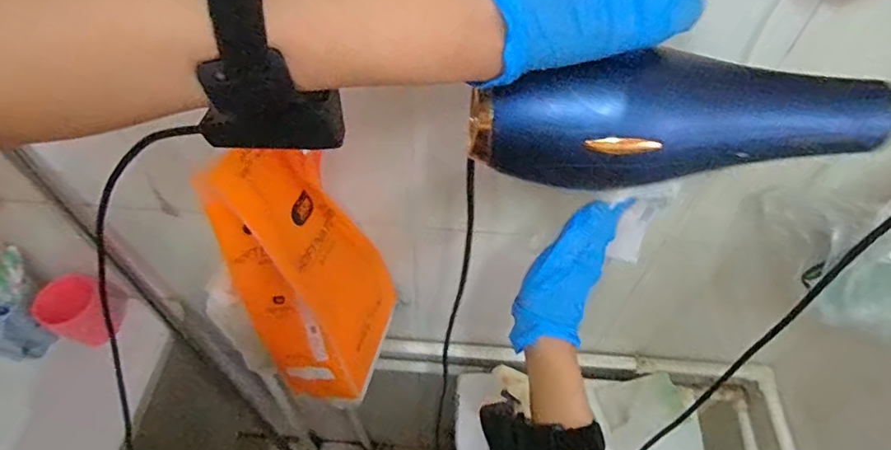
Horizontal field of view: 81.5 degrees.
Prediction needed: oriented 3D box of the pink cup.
[{"bbox_3d":[-0.517,0.122,0.736,0.081,0.076,0.075,1,54,-2],"label":"pink cup"}]

